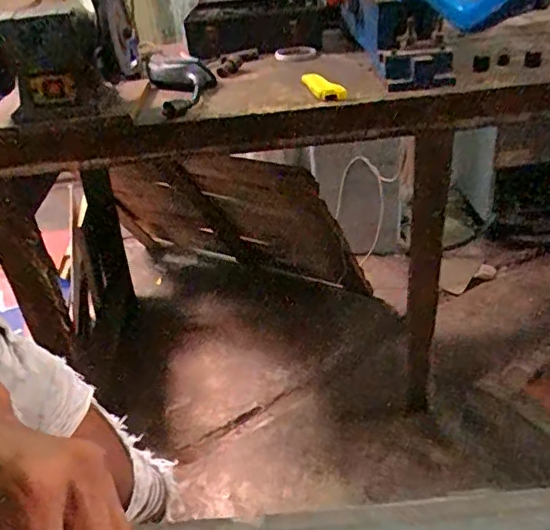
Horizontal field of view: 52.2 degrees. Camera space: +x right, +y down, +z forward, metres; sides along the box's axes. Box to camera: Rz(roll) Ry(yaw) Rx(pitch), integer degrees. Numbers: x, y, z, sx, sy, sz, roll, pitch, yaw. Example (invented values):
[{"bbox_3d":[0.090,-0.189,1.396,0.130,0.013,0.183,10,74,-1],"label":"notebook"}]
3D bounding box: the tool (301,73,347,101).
[{"bbox_3d":[0.077,-0.293,0.924,0.026,0.021,0.135,-16,34,-14],"label":"tool"}]

